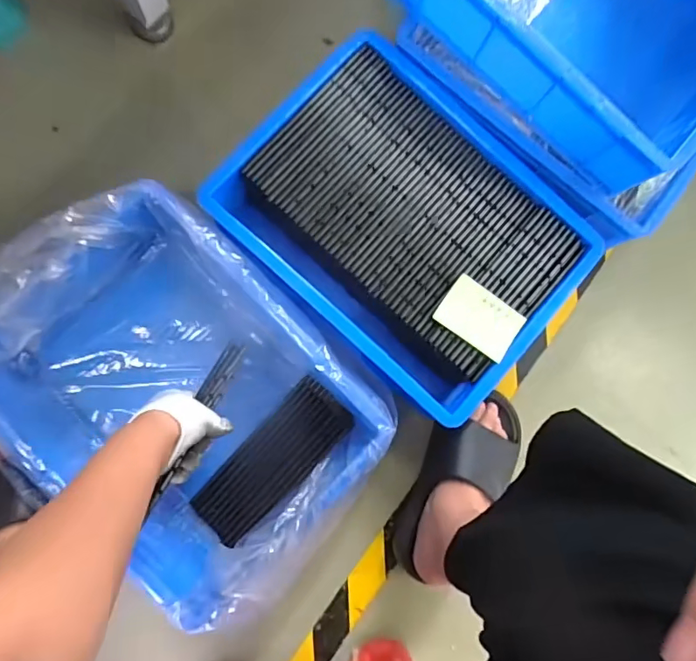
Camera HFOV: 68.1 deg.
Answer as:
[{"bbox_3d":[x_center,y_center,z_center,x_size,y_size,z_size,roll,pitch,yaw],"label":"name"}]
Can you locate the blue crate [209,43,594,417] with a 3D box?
[{"bbox_3d":[0.069,-0.128,0.659,0.399,0.105,0.314,43,82,-1],"label":"blue crate"}]

